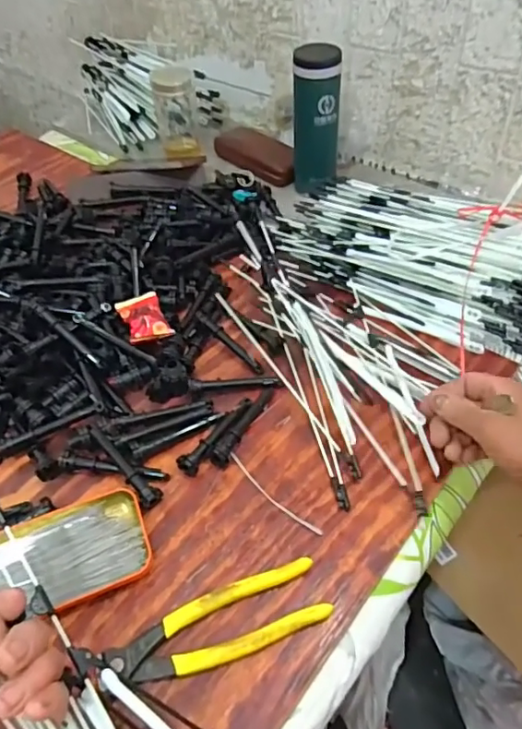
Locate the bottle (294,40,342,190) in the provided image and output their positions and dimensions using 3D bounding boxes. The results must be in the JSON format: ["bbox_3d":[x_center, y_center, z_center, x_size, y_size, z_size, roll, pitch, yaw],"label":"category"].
[{"bbox_3d":[0.072,-0.313,0.702,0.060,0.171,0.060,1,49,4],"label":"bottle"}]

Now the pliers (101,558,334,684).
[{"bbox_3d":[-0.031,0.188,0.386,0.158,0.015,0.046,-17,50,-11],"label":"pliers"}]

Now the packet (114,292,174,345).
[{"bbox_3d":[-0.122,-0.048,0.561,0.043,0.017,0.066,-21,51,-15],"label":"packet"}]

